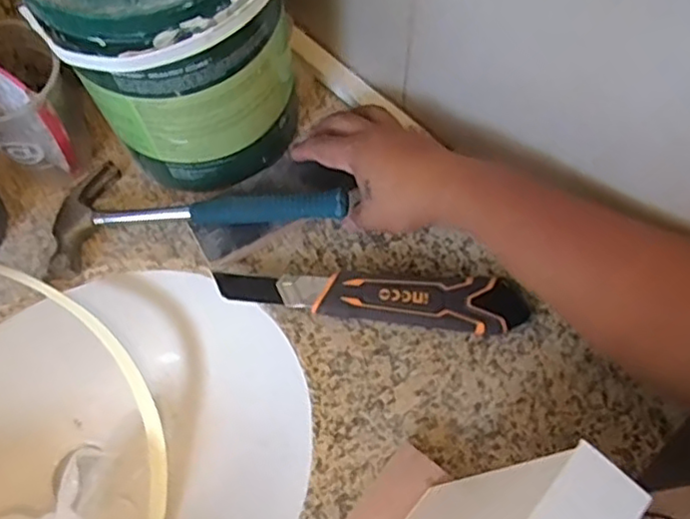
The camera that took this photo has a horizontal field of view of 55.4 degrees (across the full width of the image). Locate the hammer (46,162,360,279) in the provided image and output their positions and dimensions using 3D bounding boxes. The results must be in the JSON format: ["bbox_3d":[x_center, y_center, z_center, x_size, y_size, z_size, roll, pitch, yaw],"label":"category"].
[{"bbox_3d":[-0.119,-0.037,0.548,0.248,0.032,0.099,-3,67,10],"label":"hammer"}]

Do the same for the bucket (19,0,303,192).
[{"bbox_3d":[-0.125,-0.159,0.501,0.159,0.213,0.163,-1,68,2],"label":"bucket"}]

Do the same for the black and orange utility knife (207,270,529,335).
[{"bbox_3d":[0.022,0.027,0.526,0.241,0.023,0.045,6,68,5],"label":"black and orange utility knife"}]

